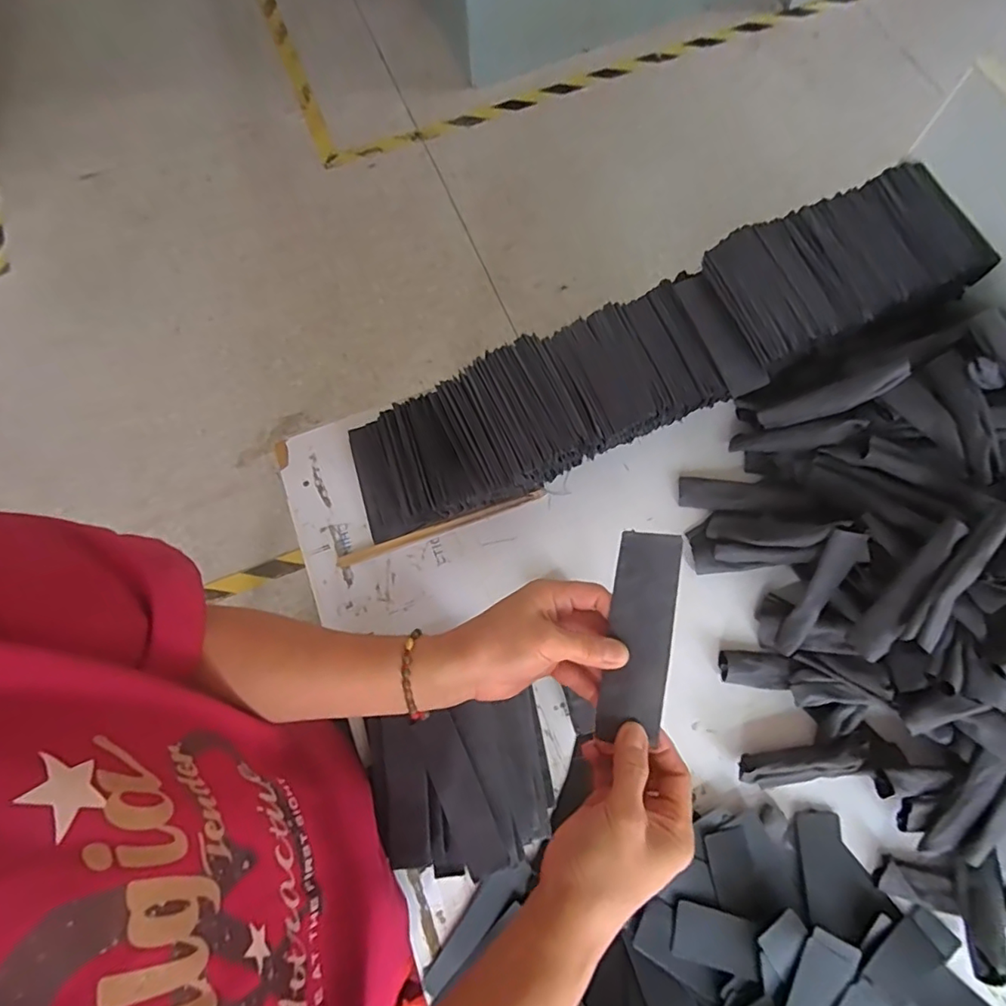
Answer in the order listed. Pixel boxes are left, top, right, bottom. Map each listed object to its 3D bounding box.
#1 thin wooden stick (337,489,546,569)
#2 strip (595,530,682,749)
[{"bbox_3d":[-0.076,0.031,0.684,0.269,0.007,0.015,-20,72,-4],"label":"thin wooden stick"},{"bbox_3d":[0.098,0.093,0.390,0.043,0.005,0.143,7,82,17],"label":"strip"}]

